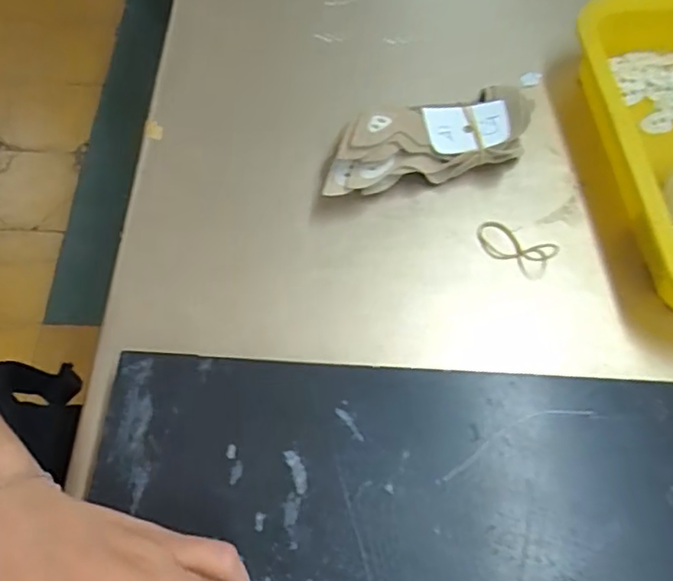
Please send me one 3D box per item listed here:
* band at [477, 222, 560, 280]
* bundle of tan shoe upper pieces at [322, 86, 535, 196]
[{"bbox_3d":[0.111,-0.028,0.372,0.048,0.008,0.023,29,67,12],"label":"band"},{"bbox_3d":[0.058,-0.100,0.388,0.145,0.042,0.054,-14,65,-8],"label":"bundle of tan shoe upper pieces"}]

